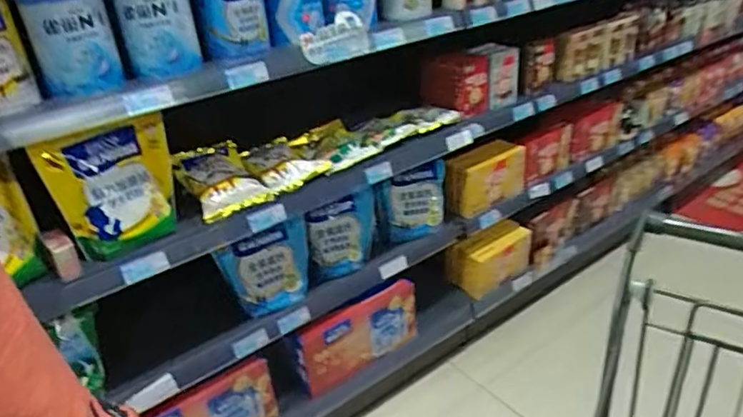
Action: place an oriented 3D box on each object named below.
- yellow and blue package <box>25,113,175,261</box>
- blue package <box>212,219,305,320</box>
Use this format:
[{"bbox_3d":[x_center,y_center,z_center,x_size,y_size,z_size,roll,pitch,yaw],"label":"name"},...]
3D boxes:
[{"bbox_3d":[-0.493,-0.041,1.106,0.228,0.215,0.099,-21,33,-27],"label":"yellow and blue package"},{"bbox_3d":[-0.245,0.145,1.363,0.208,0.227,0.061,-17,32,-21],"label":"blue package"}]

